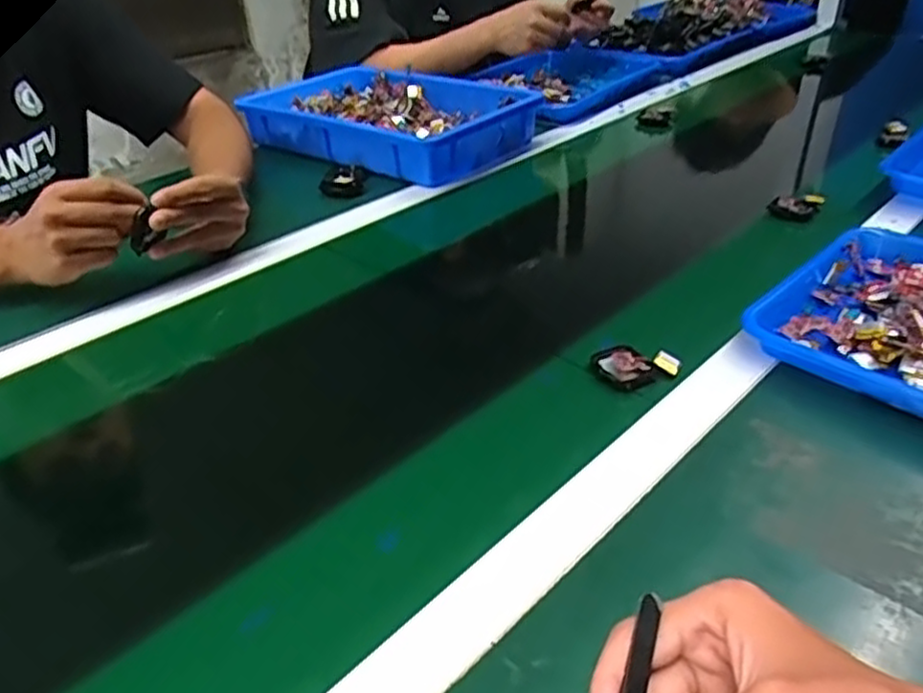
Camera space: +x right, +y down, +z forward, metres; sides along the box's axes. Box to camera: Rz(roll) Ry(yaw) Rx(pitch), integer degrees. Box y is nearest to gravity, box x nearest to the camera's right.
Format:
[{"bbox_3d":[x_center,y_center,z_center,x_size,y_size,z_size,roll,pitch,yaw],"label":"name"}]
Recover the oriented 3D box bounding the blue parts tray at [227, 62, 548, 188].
[{"bbox_3d":[-0.105,-0.327,1.040,0.378,0.071,0.260,18,37,28],"label":"blue parts tray"}]

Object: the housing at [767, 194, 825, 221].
[{"bbox_3d":[0.371,-0.156,0.818,0.052,0.023,0.031,14,36,23],"label":"housing"}]

